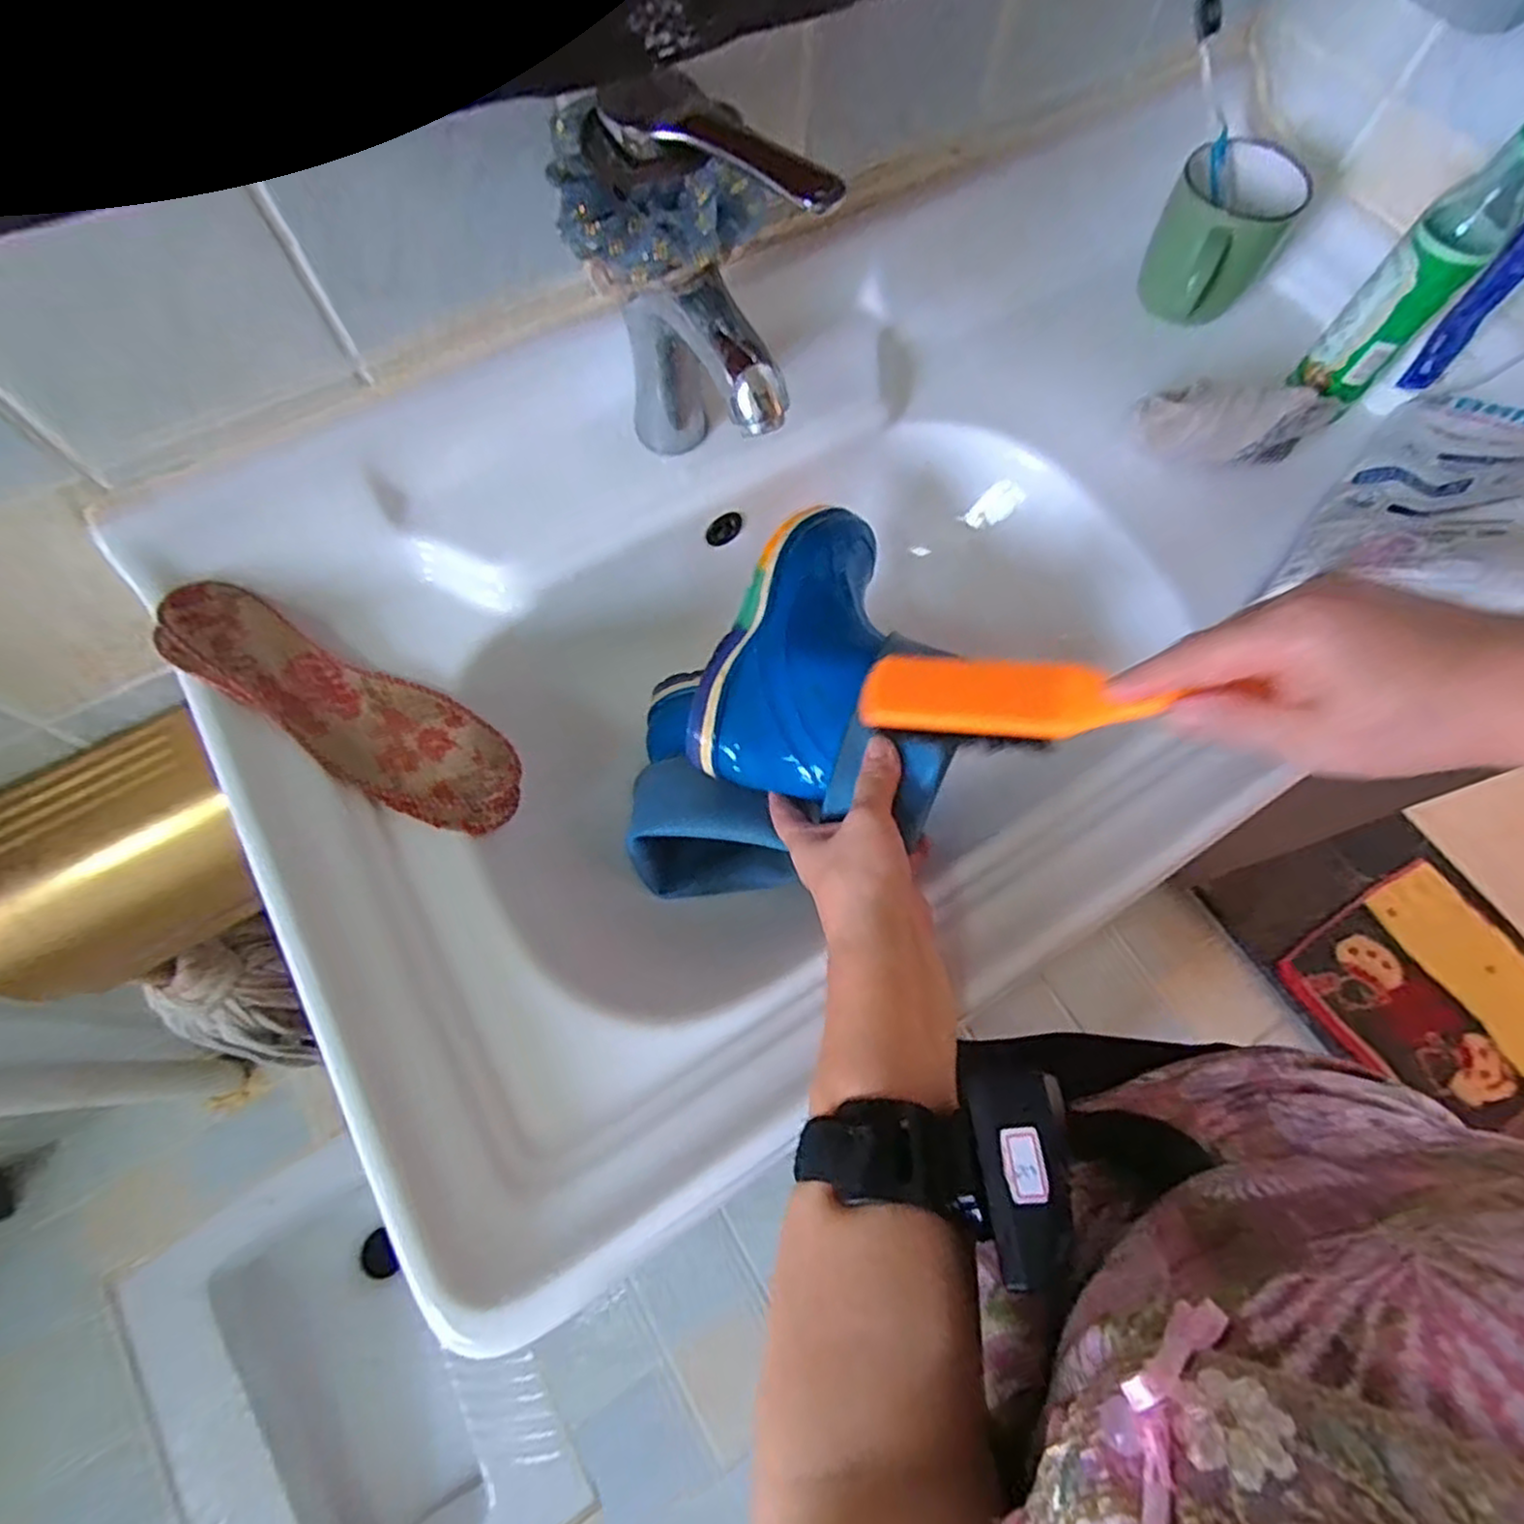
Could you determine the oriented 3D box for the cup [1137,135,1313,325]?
[{"bbox_3d":[0.335,-0.390,0.551,0.084,0.077,0.109,31,75,7],"label":"cup"}]

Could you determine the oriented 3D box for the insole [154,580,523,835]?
[{"bbox_3d":[-0.242,-0.030,0.434,0.213,0.024,0.067,32,75,-5],"label":"insole"}]

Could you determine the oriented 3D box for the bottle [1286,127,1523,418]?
[{"bbox_3d":[0.414,-0.313,0.429,0.043,0.218,0.050,-42,79,-12],"label":"bottle"}]

